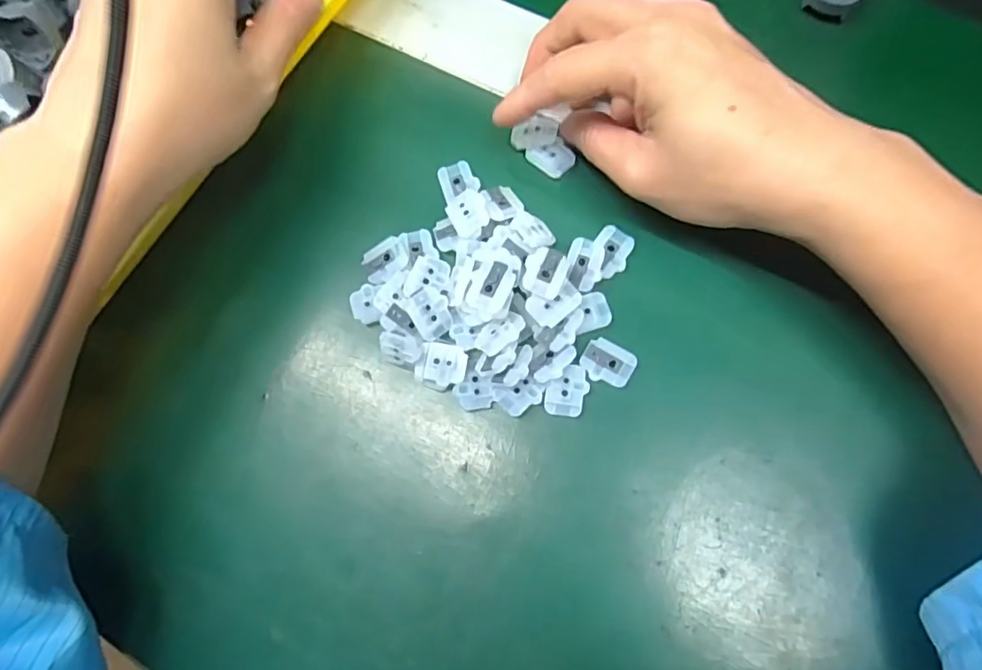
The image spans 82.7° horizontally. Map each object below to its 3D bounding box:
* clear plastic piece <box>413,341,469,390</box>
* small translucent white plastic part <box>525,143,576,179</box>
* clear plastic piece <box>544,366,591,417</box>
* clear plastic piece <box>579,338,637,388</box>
[{"bbox_3d":[-0.021,0.013,0.236,0.020,0.006,0.019,12,78,9],"label":"clear plastic piece"},{"bbox_3d":[0.028,-0.082,0.256,0.020,0.004,0.014,36,81,9],"label":"small translucent white plastic part"},{"bbox_3d":[0.032,0.023,0.230,0.017,0.004,0.021,7,78,8],"label":"clear plastic piece"},{"bbox_3d":[0.049,0.012,0.233,0.021,0.004,0.017,28,81,11],"label":"clear plastic piece"}]

